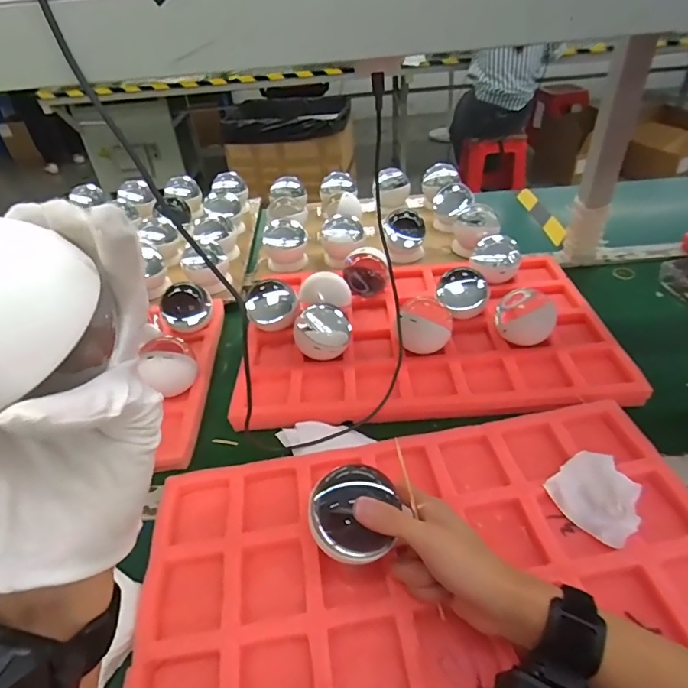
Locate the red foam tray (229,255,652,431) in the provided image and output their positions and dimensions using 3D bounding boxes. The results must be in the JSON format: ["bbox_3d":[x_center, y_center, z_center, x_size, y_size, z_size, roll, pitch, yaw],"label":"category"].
[{"bbox_3d":[0.111,-0.025,0.679,0.492,0.033,0.349,-1,40,5],"label":"red foam tray"}]

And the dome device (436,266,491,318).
[{"bbox_3d":[0.174,-0.075,0.689,0.075,0.062,0.075,8,41,16],"label":"dome device"}]

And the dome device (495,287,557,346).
[{"bbox_3d":[0.246,-0.040,0.637,0.077,0.064,0.065,10,42,18],"label":"dome device"}]

